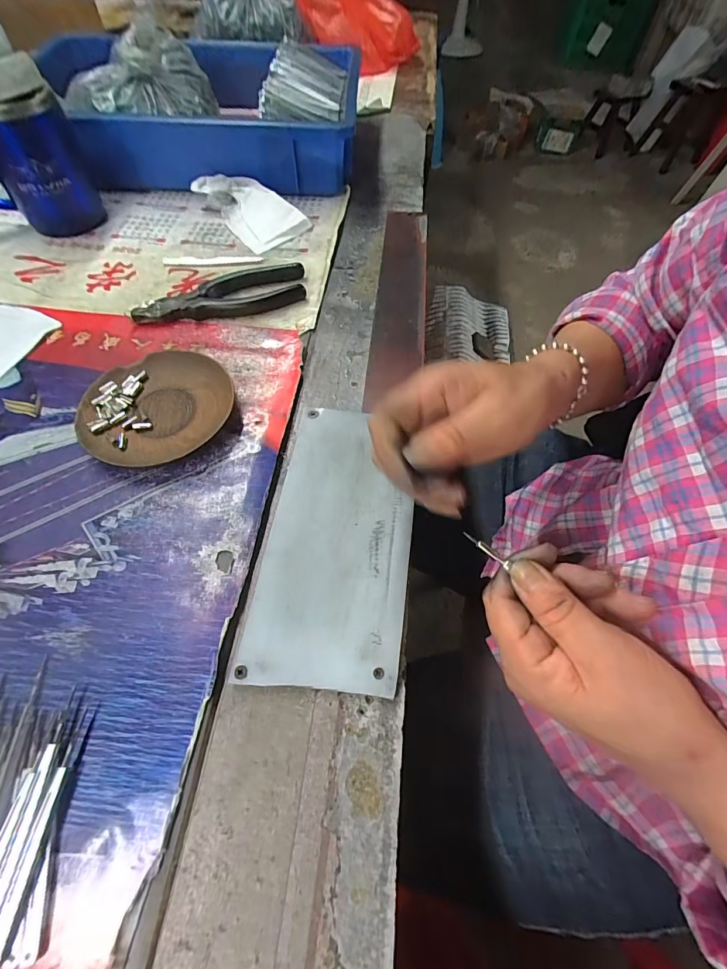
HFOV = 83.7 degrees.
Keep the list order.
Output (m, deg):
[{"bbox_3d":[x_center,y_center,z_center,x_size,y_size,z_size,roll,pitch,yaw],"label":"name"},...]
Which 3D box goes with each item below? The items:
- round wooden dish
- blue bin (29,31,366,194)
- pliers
[{"bbox_3d":[-0.163,-0.061,0.322,0.101,0.015,0.114,33,64,16],"label":"round wooden dish"},{"bbox_3d":[-0.209,-0.514,0.548,0.389,0.090,0.352,1,60,-1],"label":"blue bin"},{"bbox_3d":[-0.138,-0.187,0.397,0.162,0.015,0.059,-14,61,-9],"label":"pliers"}]

